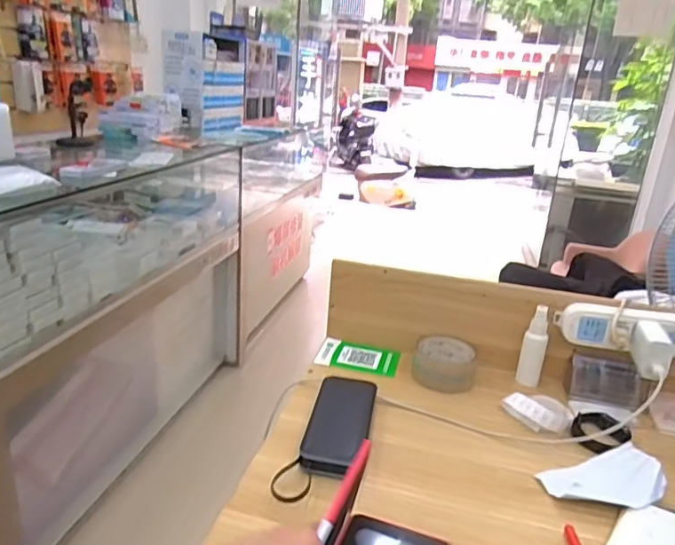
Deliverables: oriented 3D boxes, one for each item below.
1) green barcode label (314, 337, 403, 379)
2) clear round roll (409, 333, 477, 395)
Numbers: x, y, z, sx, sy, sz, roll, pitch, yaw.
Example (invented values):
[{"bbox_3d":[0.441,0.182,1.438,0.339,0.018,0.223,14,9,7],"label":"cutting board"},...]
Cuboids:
[{"bbox_3d":[0.032,0.128,0.806,0.118,0.008,0.070,9,28,11],"label":"green barcode label"},{"bbox_3d":[0.154,0.129,0.769,0.084,0.042,0.087,3,21,-1],"label":"clear round roll"}]

